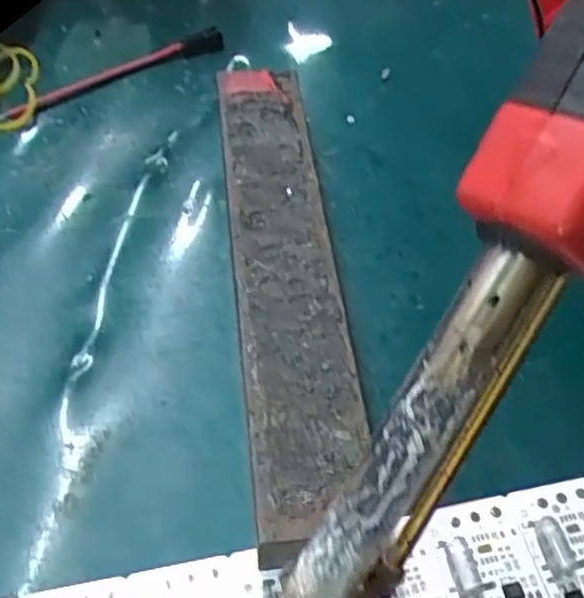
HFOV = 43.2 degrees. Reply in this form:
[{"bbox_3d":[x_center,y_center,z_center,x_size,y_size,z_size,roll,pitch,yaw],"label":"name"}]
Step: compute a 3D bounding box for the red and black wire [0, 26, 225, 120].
[{"bbox_3d":[-0.072,-0.095,0.309,0.098,0.011,0.009,-26,55,-22],"label":"red and black wire"}]

